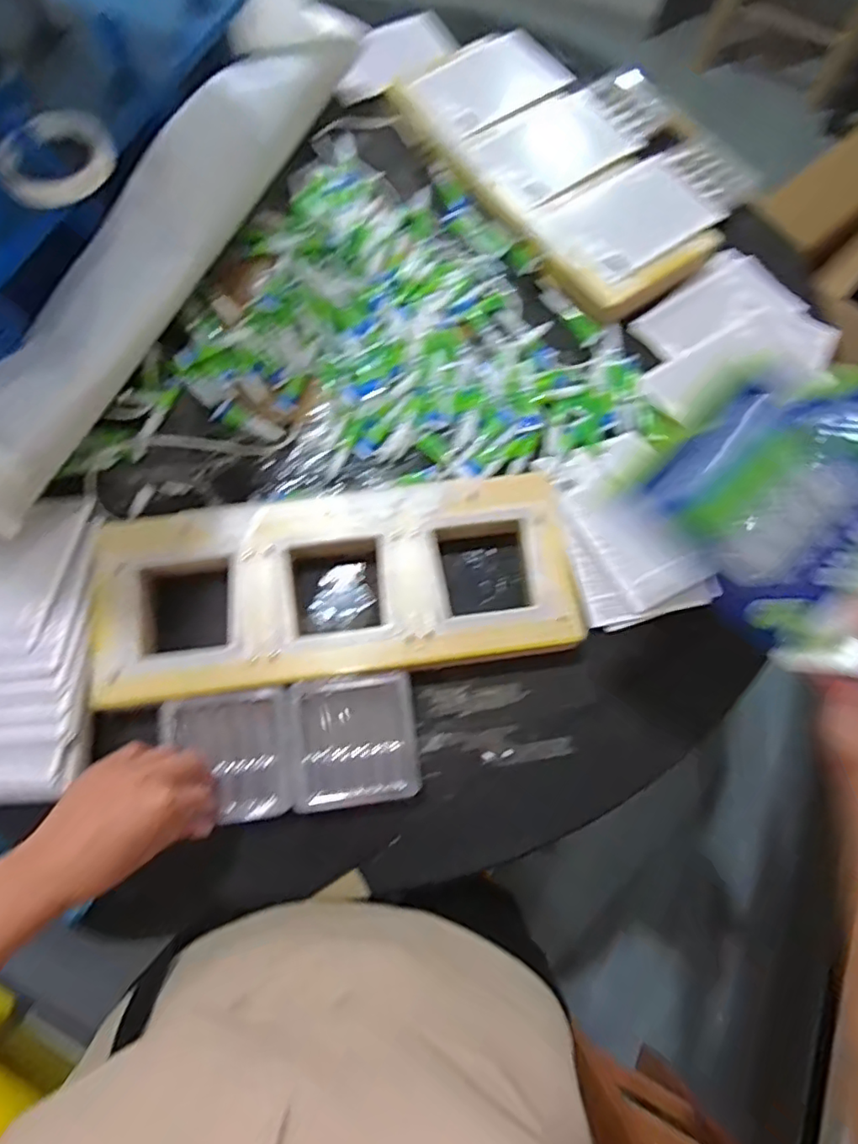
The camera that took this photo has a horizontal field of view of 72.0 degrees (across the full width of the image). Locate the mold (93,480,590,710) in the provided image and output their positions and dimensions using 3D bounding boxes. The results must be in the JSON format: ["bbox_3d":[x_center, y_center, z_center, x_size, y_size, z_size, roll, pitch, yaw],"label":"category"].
[{"bbox_3d":[-0.082,0.014,0.539,0.426,0.029,0.169,-5,71,-3],"label":"mold"}]

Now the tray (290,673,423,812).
[{"bbox_3d":[-0.062,0.143,0.503,0.102,0.017,0.102,-7,72,-3],"label":"tray"}]

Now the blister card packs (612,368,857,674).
[{"bbox_3d":[0.246,-0.031,0.360,0.157,0.037,0.208,-45,91,8],"label":"blister card packs"}]

